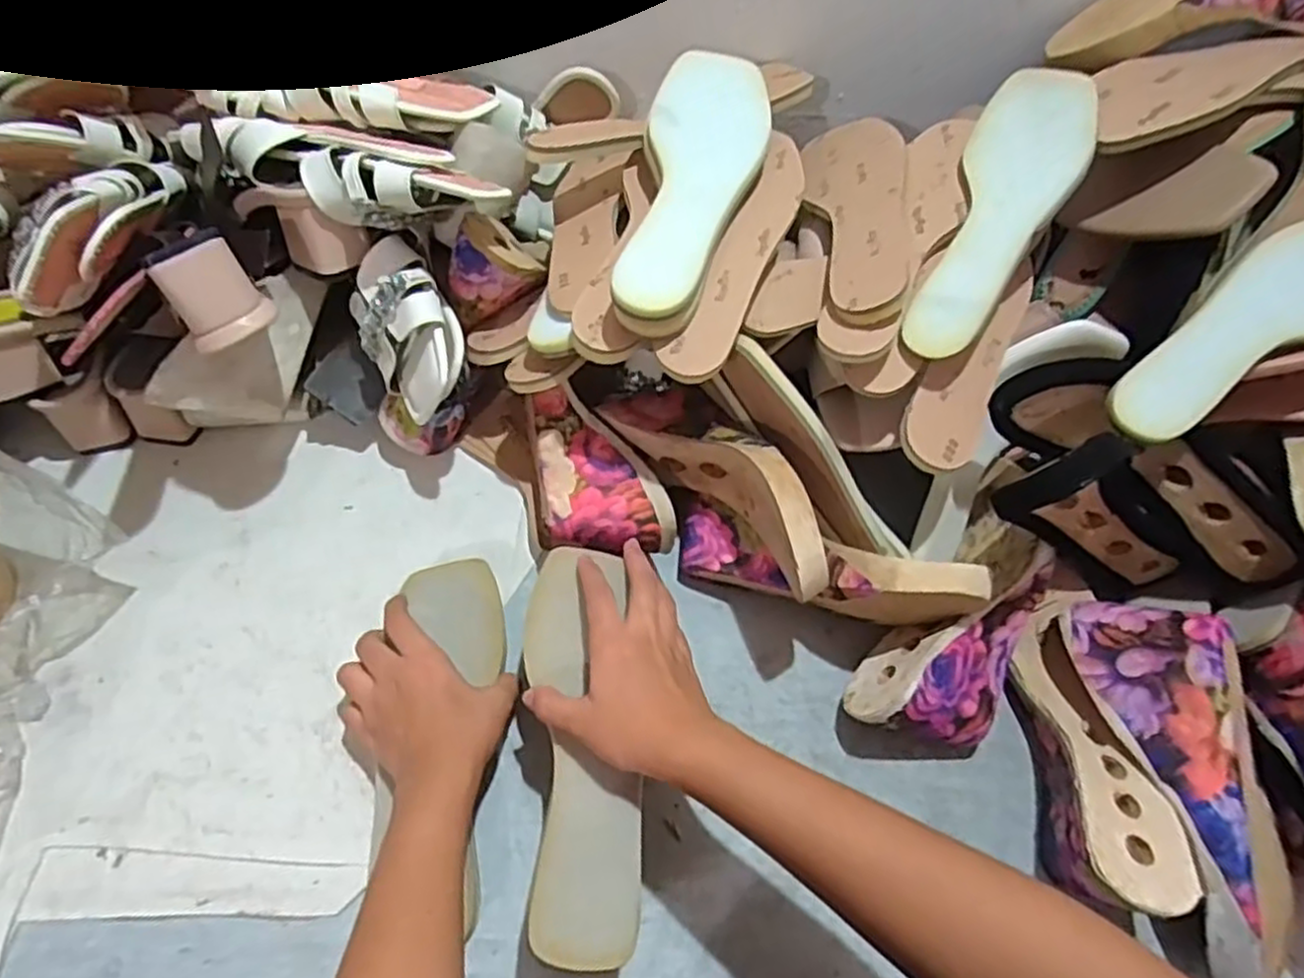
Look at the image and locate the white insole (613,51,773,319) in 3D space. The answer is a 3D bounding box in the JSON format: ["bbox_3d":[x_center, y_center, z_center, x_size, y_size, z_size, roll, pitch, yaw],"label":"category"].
[{"bbox_3d":[0.032,-0.210,0.503,0.078,0.017,0.242,9,60,2],"label":"white insole"}]

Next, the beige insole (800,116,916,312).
[{"bbox_3d":[0.152,-0.211,0.557,0.071,0.010,0.231,-12,49,21],"label":"beige insole"}]

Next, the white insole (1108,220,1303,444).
[{"bbox_3d":[0.396,-0.111,0.486,0.242,0.017,0.079,-32,66,-6],"label":"white insole"}]

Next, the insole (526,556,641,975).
[{"bbox_3d":[-0.042,0.146,0.455,0.071,0.014,0.236,-6,60,-8],"label":"insole"}]

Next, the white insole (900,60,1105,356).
[{"bbox_3d":[0.239,-0.193,0.520,0.077,0.017,0.233,20,76,32],"label":"white insole"}]

